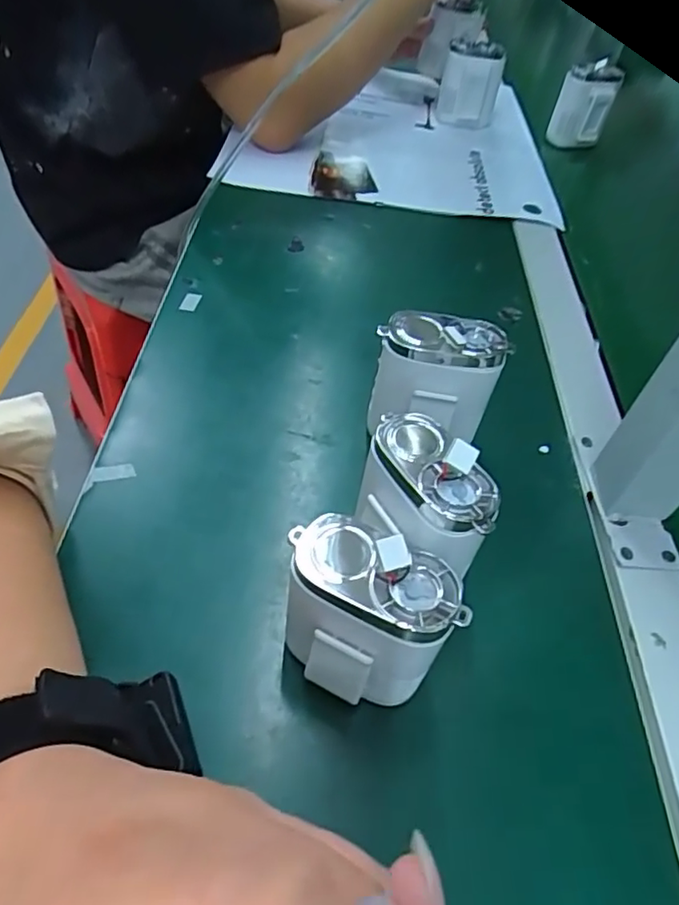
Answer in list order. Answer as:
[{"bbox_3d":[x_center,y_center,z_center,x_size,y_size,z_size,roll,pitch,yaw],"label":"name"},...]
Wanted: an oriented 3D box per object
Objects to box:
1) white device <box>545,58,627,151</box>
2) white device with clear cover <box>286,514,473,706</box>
[{"bbox_3d":[0.277,-0.390,0.678,0.063,0.078,0.038,23,52,13],"label":"white device"},{"bbox_3d":[0.009,0.073,0.252,0.068,0.090,0.042,21,51,10],"label":"white device with clear cover"}]

